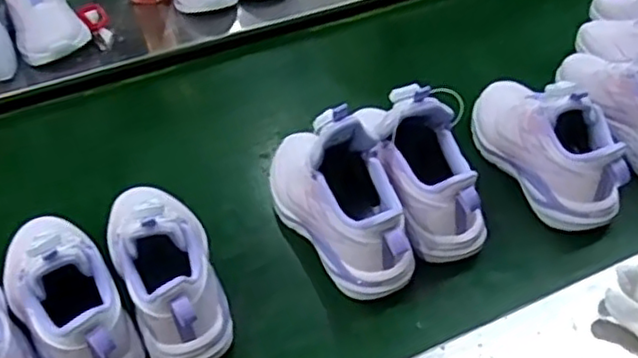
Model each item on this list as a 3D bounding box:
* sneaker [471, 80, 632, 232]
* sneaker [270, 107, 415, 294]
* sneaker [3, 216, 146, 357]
[{"bbox_3d":[0.232,-0.050,0.683,0.080,0.108,0.219,-17,41,-11],"label":"sneaker"},{"bbox_3d":[0.013,0.004,0.609,0.081,0.120,0.213,-28,46,-19],"label":"sneaker"},{"bbox_3d":[-0.220,0.083,0.560,0.080,0.099,0.210,-27,43,-22],"label":"sneaker"}]

